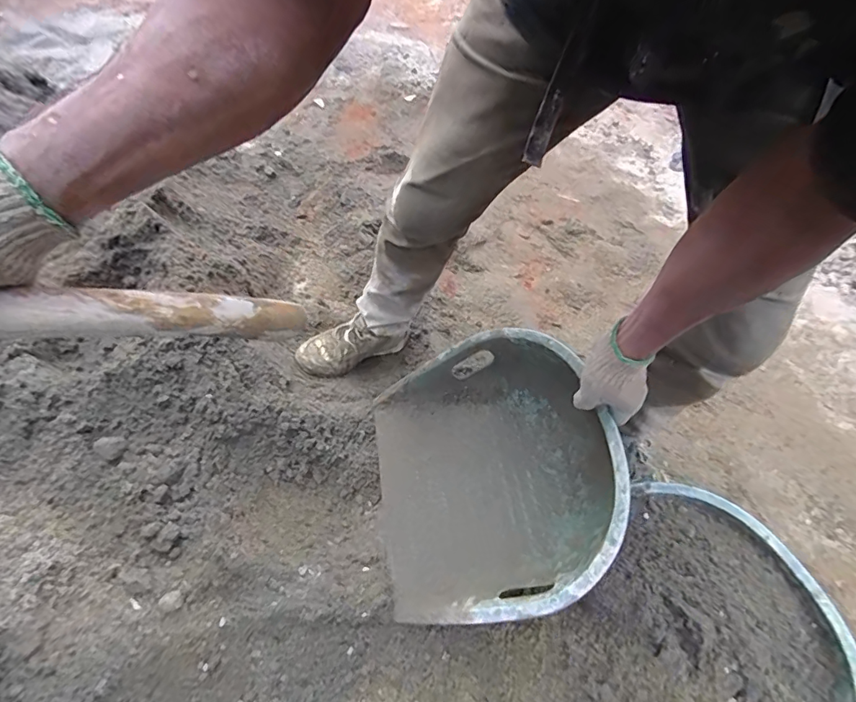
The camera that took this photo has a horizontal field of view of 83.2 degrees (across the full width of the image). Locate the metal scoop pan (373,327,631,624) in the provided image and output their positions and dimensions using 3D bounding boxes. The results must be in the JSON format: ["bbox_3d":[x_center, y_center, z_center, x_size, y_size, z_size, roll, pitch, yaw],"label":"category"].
[{"bbox_3d":[0.082,0.178,0.747,0.374,0.151,0.407,-8,61,14],"label":"metal scoop pan"}]

